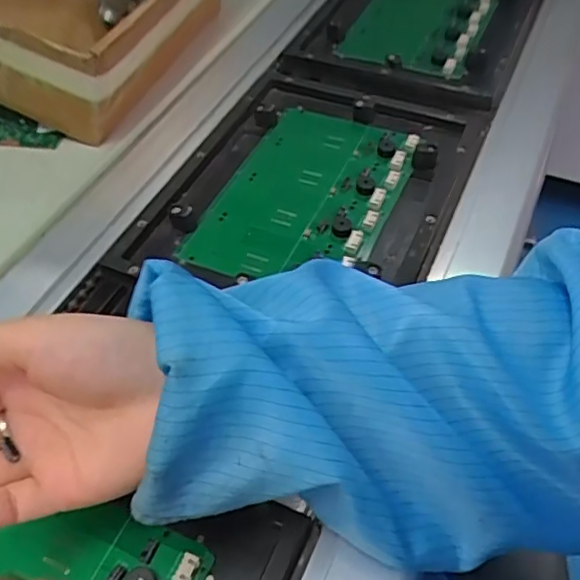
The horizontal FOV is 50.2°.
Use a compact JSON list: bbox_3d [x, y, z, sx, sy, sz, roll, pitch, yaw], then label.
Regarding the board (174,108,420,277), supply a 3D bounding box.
[{"bbox_3d":[0.015,-0.075,0.452,0.120,0.018,0.185,18,52,13],"label":"board"}]

